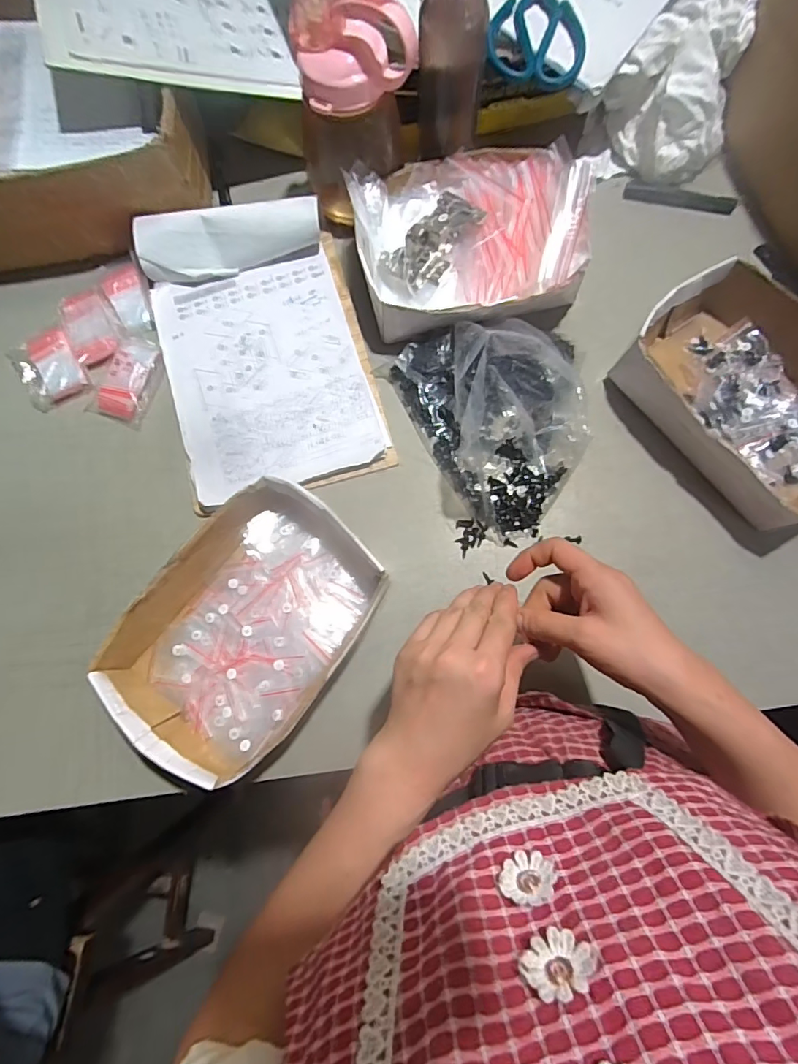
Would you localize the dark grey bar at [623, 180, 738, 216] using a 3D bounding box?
[{"bbox_3d":[0.351,-0.419,0.610,0.131,0.017,0.016,17,78,6],"label":"dark grey bar"}]

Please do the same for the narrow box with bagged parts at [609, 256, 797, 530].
[{"bbox_3d":[0.363,-0.142,0.511,0.172,0.068,0.254,-35,78,-6],"label":"narrow box with bagged parts"}]

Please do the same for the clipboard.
[{"bbox_3d":[-0.151,-0.203,0.535,0.220,0.050,0.326,-16,76,-2],"label":"clipboard"}]

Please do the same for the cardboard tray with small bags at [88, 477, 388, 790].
[{"bbox_3d":[-0.141,0.085,0.457,0.179,0.060,0.250,31,79,9],"label":"cardboard tray with small bags"}]

